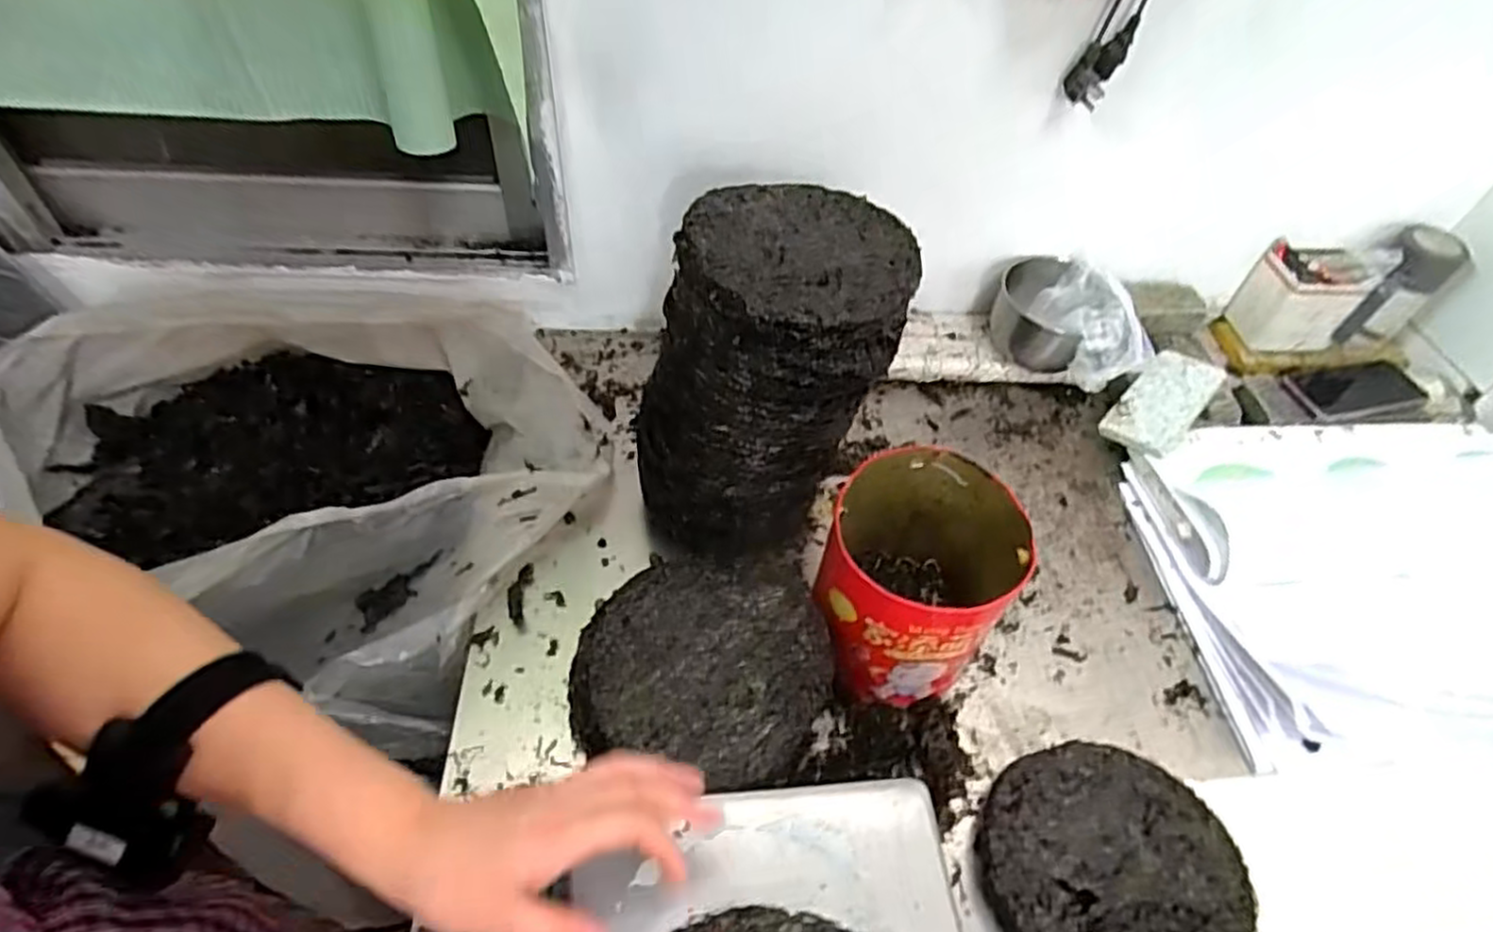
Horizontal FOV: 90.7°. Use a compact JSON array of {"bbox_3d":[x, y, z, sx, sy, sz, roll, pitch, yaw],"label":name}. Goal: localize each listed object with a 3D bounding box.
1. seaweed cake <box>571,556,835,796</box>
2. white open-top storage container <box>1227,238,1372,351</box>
[{"bbox_3d":[-0.033,0.161,0.615,0.198,0.020,0.186,2,50,-3],"label":"seaweed cake"},{"bbox_3d":[0.726,-0.218,0.976,0.114,0.113,0.081,5,50,-1],"label":"white open-top storage container"}]

